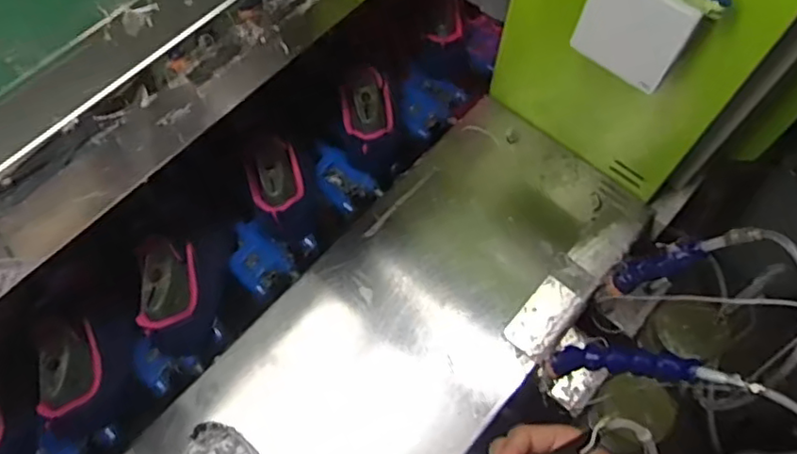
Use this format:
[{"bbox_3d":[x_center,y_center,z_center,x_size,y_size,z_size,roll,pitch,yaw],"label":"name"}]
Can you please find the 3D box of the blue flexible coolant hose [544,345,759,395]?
[{"bbox_3d":[0.207,0.120,0.533,0.179,0.030,0.020,-5,54,44],"label":"blue flexible coolant hose"}]

